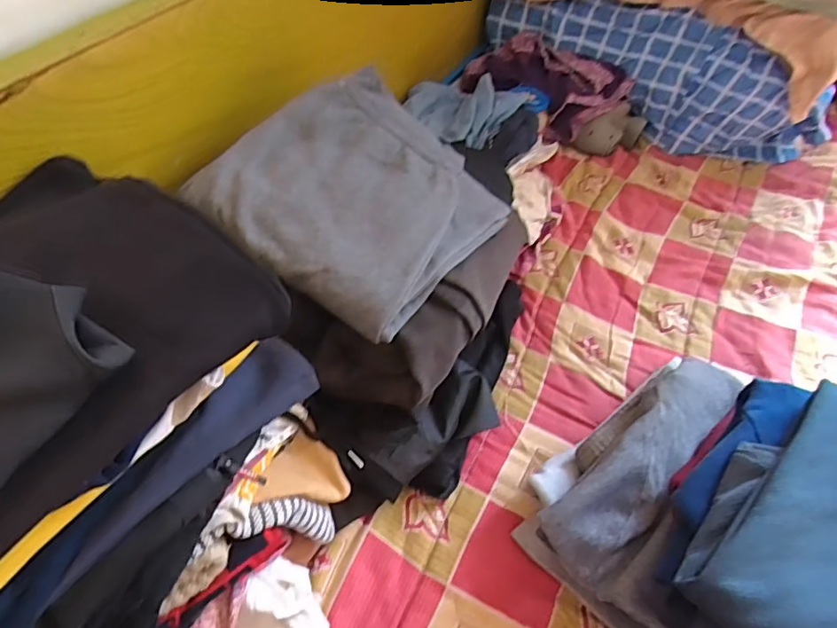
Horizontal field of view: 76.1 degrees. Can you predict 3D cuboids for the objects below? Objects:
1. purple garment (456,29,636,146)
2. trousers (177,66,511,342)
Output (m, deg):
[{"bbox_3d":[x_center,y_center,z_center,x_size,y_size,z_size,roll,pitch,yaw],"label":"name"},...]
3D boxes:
[{"bbox_3d":[0.218,-0.403,0.949,0.266,0.103,0.137,31,58,21],"label":"purple garment"},{"bbox_3d":[-0.059,-0.119,0.534,0.243,0.051,0.231,39,67,9],"label":"trousers"}]

